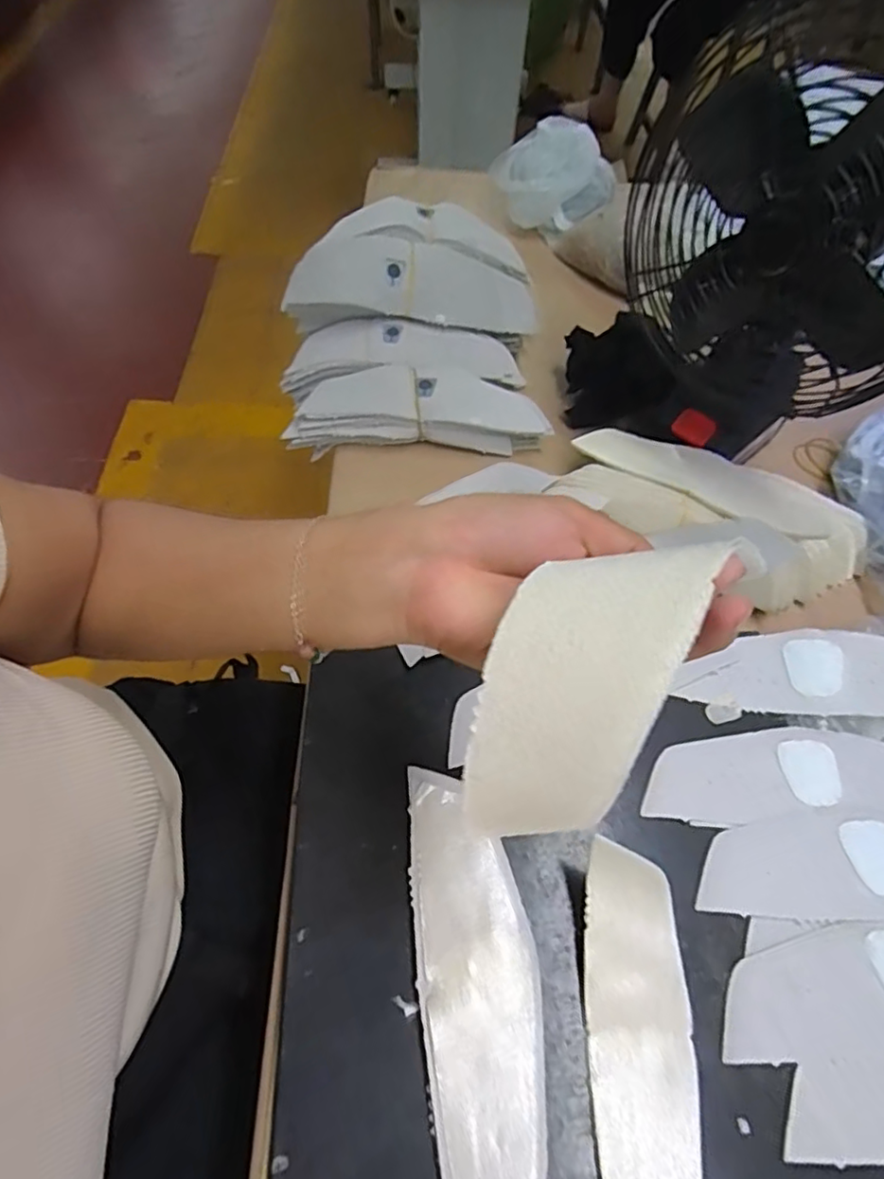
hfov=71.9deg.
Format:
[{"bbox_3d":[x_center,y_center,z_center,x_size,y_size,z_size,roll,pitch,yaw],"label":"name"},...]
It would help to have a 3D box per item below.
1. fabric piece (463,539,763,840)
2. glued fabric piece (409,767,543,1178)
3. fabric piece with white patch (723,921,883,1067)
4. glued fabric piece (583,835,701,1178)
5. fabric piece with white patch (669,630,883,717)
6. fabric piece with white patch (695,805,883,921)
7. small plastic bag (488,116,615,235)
[{"bbox_3d":[0.038,0.027,0.178,0.051,0.018,0.106,33,98,25],"label":"fabric piece"},{"bbox_3d":[0.017,0.193,0.301,0.056,0.007,0.200,-4,59,-3],"label":"glued fabric piece"},{"bbox_3d":[0.245,0.199,0.311,0.211,0.011,0.054,-5,60,-6],"label":"fabric piece with white patch"},{"bbox_3d":[0.096,0.212,0.281,0.046,0.036,0.167,0,60,-2],"label":"glued fabric piece"},{"bbox_3d":[0.245,0.054,0.395,0.182,0.012,0.054,-1,69,3],"label":"fabric piece with white patch"},{"bbox_3d":[0.238,0.155,0.344,0.190,0.021,0.055,2,59,-2],"label":"fabric piece with white patch"},{"bbox_3d":[0.130,-0.462,0.679,0.131,0.065,0.101,-4,60,-5],"label":"small plastic bag"}]

